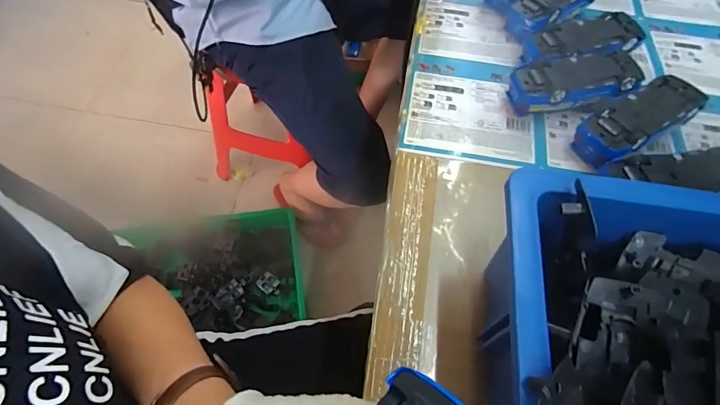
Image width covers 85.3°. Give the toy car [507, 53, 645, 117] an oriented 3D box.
[{"bbox_3d":[0.224,-0.123,0.419,0.131,0.041,0.060,-6,60,-4],"label":"toy car"}]

